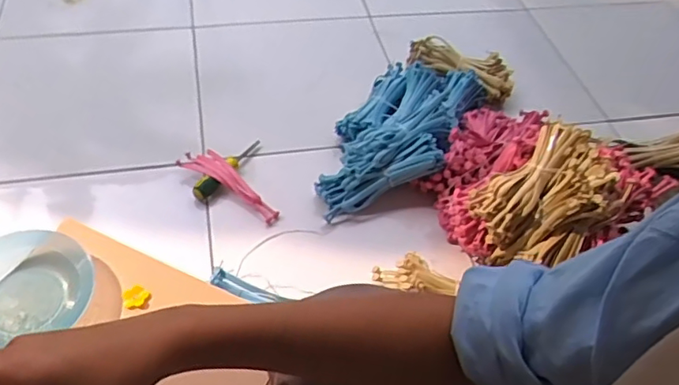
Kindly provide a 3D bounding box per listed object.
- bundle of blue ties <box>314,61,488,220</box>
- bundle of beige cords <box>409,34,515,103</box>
[{"bbox_3d":[0.106,-0.107,0.991,0.197,0.114,0.384,24,53,13],"label":"bundle of blue ties"},{"bbox_3d":[0.239,-0.249,1.121,0.220,0.054,0.078,20,52,10],"label":"bundle of beige cords"}]

